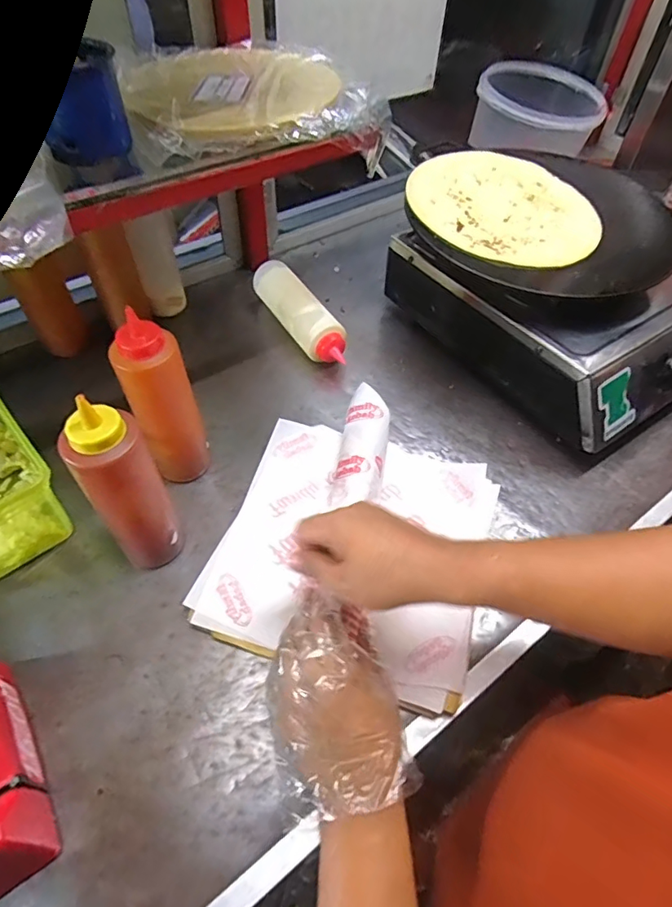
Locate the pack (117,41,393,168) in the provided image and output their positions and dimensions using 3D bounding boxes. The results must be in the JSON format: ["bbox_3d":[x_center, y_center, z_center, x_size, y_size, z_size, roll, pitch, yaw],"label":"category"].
[{"bbox_3d":[-0.089,-0.361,0.501,0.234,0.027,0.237,-17,56,-15],"label":"pack"}]

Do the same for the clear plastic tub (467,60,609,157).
[{"bbox_3d":[0.340,-0.571,0.862,0.199,0.101,0.190,3,51,-3],"label":"clear plastic tub"}]

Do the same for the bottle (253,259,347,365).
[{"bbox_3d":[-0.048,-0.193,0.716,0.062,0.060,0.211,-26,57,-20],"label":"bottle"}]

